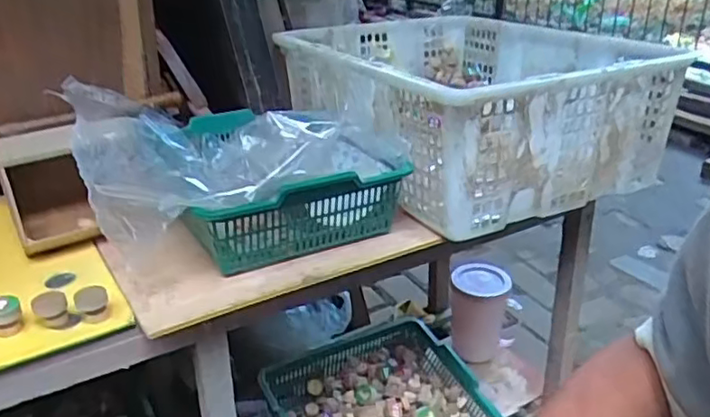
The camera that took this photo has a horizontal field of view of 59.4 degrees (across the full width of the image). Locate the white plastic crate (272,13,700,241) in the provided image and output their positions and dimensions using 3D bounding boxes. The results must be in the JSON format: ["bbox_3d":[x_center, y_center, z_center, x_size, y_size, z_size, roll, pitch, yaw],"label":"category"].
[{"bbox_3d":[0.134,-0.151,0.851,0.367,0.158,0.473,-15,30,-26],"label":"white plastic crate"}]

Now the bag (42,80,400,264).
[{"bbox_3d":[-0.147,-0.074,0.699,0.299,0.085,0.331,-16,30,-28],"label":"bag"}]

